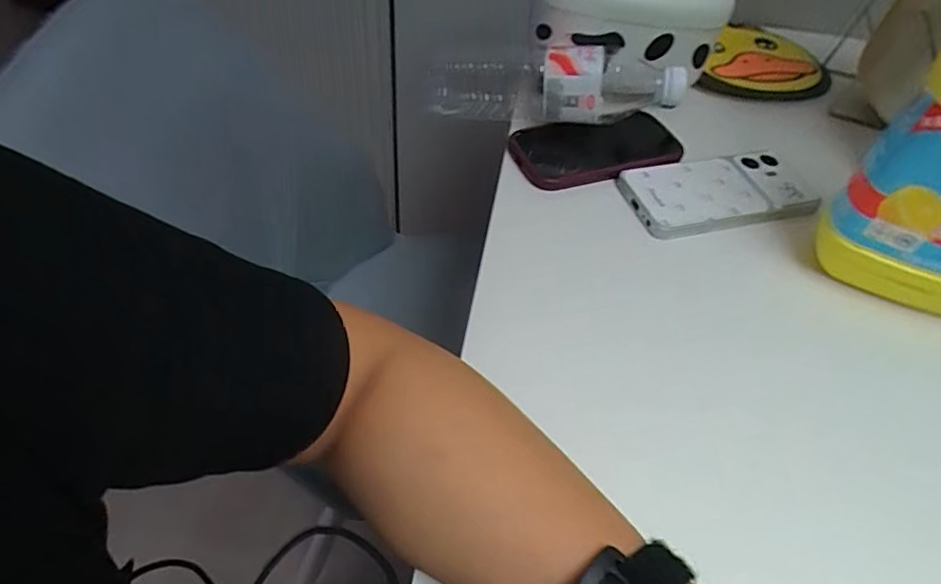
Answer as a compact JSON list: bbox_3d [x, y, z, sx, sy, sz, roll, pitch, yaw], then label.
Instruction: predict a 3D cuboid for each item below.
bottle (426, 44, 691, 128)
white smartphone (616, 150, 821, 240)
[{"bbox_3d":[0.075,-0.191,0.522,0.236,0.076,0.064,4,49,14],"label":"bottle"},{"bbox_3d":[0.217,-0.086,0.487,0.167,0.013,0.080,-12,52,-15],"label":"white smartphone"}]

